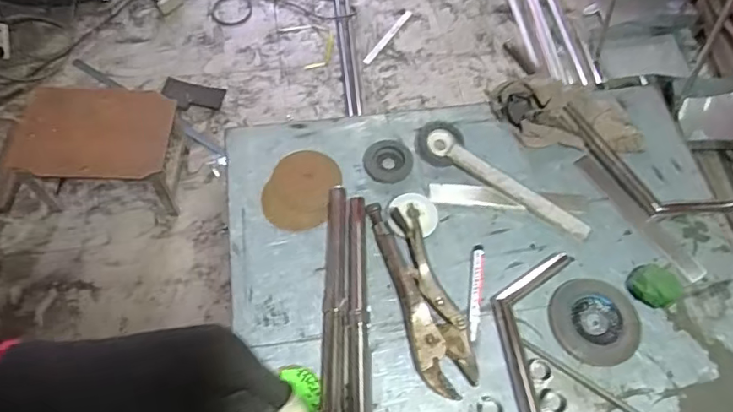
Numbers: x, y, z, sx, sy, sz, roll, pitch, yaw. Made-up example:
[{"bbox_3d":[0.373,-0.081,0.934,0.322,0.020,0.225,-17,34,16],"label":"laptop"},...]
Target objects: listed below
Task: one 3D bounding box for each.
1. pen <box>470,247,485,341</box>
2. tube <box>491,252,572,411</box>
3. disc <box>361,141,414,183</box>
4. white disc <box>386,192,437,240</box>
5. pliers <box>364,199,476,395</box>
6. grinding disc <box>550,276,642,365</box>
[{"bbox_3d":[0.121,0.092,0.590,0.014,0.008,0.110,9,60,1],"label":"pen"},{"bbox_3d":[0.177,0.208,0.528,0.083,0.014,0.350,5,60,-2],"label":"tube"},{"bbox_3d":[0.028,-0.055,0.670,0.059,0.009,0.057,2,60,-3],"label":"disc"},{"bbox_3d":[0.055,0.012,0.631,0.054,0.005,0.064,28,62,11],"label":"white disc"},{"bbox_3d":[0.061,0.093,0.583,0.061,0.015,0.216,-12,62,-11],"label":"pliers"},{"bbox_3d":[0.247,0.125,0.584,0.093,0.007,0.092,2,60,-3],"label":"grinding disc"}]

